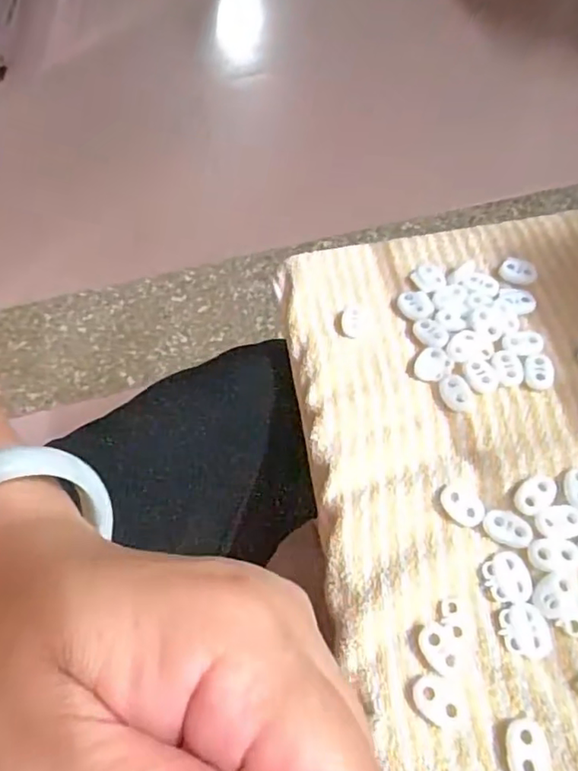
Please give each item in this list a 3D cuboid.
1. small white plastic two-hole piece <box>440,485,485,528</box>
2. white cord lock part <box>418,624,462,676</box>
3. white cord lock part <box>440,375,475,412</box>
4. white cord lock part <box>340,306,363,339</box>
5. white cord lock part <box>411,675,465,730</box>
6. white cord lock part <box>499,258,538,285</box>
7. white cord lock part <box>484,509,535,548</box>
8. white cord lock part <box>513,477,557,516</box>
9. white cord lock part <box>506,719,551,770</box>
[{"bbox_3d":[0.084,0.058,0.277,0.021,0.004,0.015,37,67,24],"label":"small white plastic two-hole piece"},{"bbox_3d":[0.064,0.113,0.245,0.013,0.004,0.021,-25,59,-11],"label":"white cord lock part"},{"bbox_3d":[0.092,0.004,0.313,0.018,0.006,0.022,-32,60,-15],"label":"white cord lock part"},{"bbox_3d":[0.037,-0.038,0.345,0.013,0.008,0.020,6,58,8],"label":"white cord lock part"},{"bbox_3d":[0.061,0.130,0.236,0.016,0.004,0.021,-40,63,-19],"label":"white cord lock part"},{"bbox_3d":[0.145,-0.072,0.360,0.022,0.006,0.016,25,63,19],"label":"white cord lock part"},{"bbox_3d":[0.103,0.066,0.268,0.022,0.004,0.015,19,61,16],"label":"white cord lock part"},{"bbox_3d":[0.119,0.053,0.277,0.015,0.004,0.021,37,67,24],"label":"white cord lock part"},{"bbox_3d":[0.093,0.144,0.223,0.016,0.004,0.023,3,58,7],"label":"white cord lock part"}]

